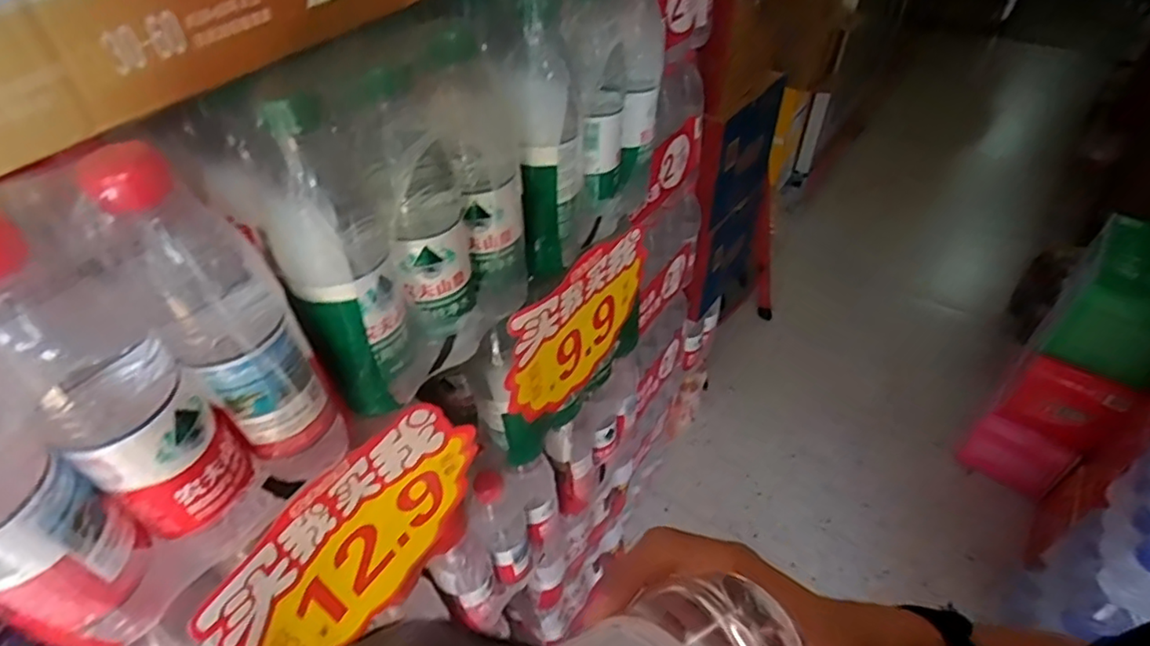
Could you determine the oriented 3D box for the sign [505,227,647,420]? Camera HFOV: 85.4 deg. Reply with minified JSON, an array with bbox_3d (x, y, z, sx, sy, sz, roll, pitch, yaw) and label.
[{"bbox_3d":[0.010,0.005,0.633,0.009,0.170,0.220,27,46,25],"label":"sign"}]

